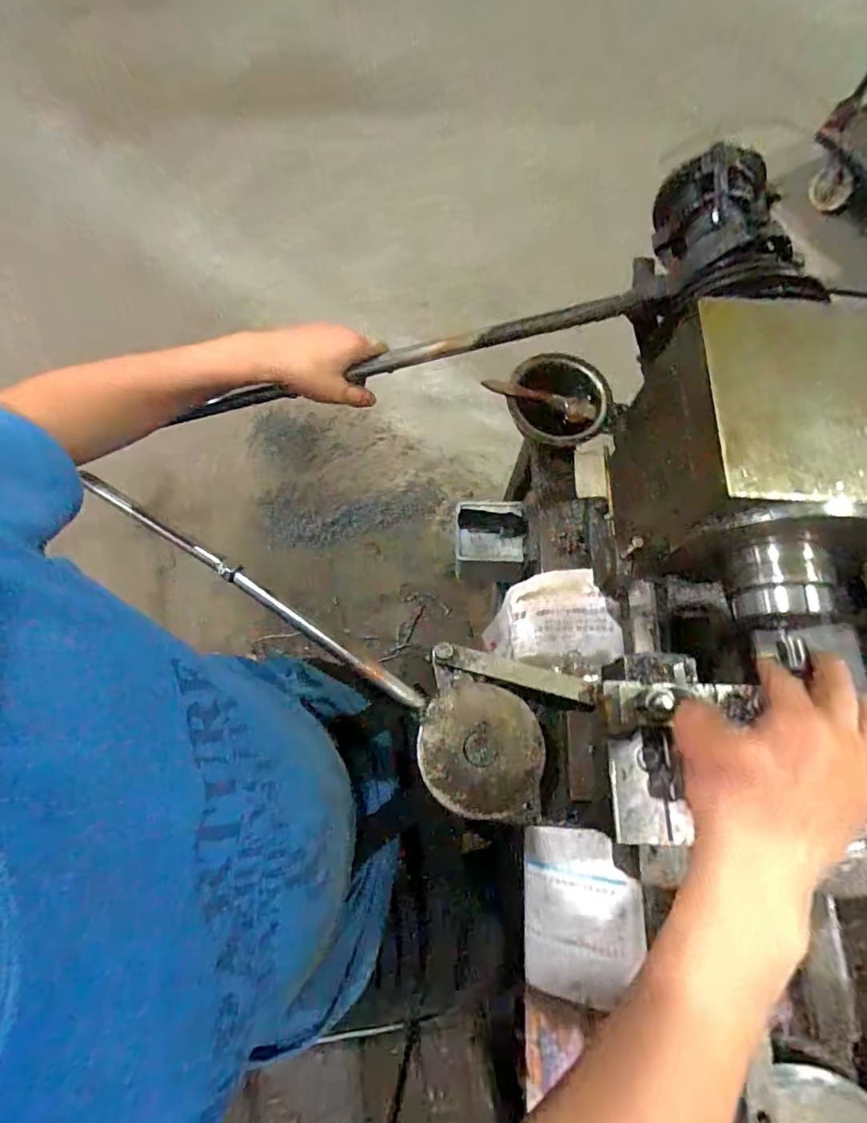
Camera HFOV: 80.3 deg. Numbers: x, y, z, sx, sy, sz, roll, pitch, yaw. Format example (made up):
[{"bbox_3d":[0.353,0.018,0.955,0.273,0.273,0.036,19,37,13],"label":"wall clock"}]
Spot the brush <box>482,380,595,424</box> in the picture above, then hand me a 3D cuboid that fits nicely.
[{"bbox_3d":[0.135,-0.207,0.659,0.145,0.023,0.032,10,71,1],"label":"brush"}]

